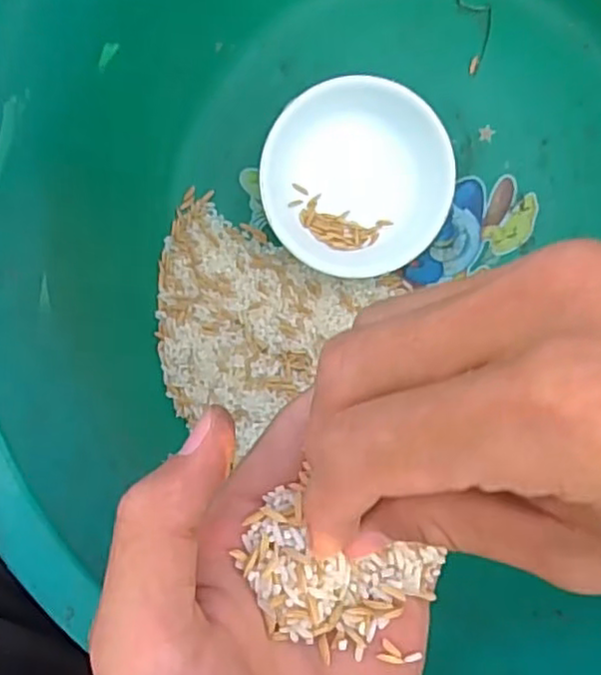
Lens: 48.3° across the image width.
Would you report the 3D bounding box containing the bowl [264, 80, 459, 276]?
[{"bbox_3d":[0.024,-0.071,0.309,0.082,0.041,0.079,0,88,-4],"label":"bowl"}]

